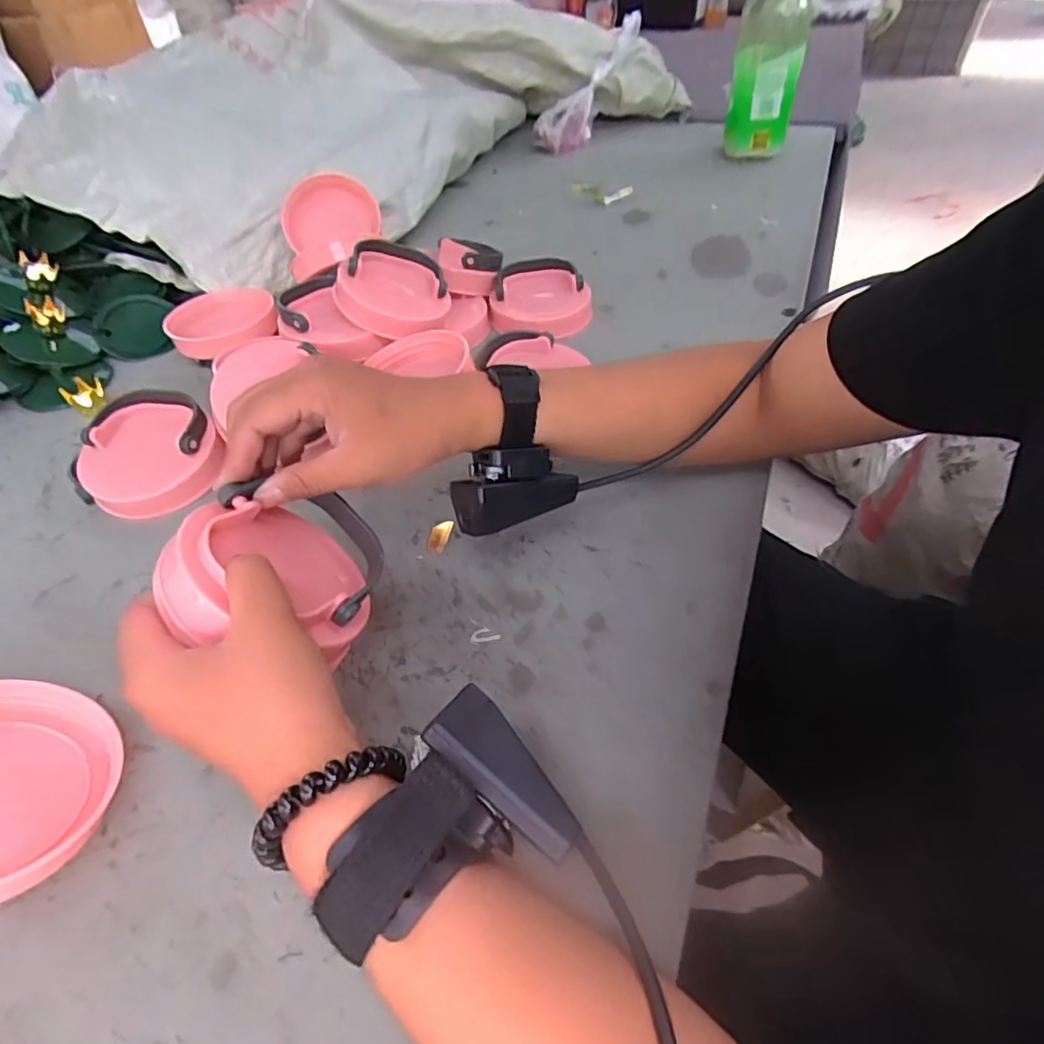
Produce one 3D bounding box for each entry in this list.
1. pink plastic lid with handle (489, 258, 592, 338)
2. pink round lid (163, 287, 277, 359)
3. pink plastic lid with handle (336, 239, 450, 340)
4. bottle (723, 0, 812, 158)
[{"bbox_3d":[0.017,-0.212,0.552,0.092,0.037,0.090,-1,48,3],"label":"pink plastic lid with handle"},{"bbox_3d":[-0.277,-0.187,0.541,0.094,0.025,0.092,-2,48,2],"label":"pink round lid"},{"bbox_3d":[-0.108,-0.198,0.498,0.087,0.021,0.091,21,65,-10],"label":"pink plastic lid with handle"},{"bbox_3d":[0.304,-0.569,0.719,0.080,0.198,0.079,10,50,13],"label":"bottle"}]

